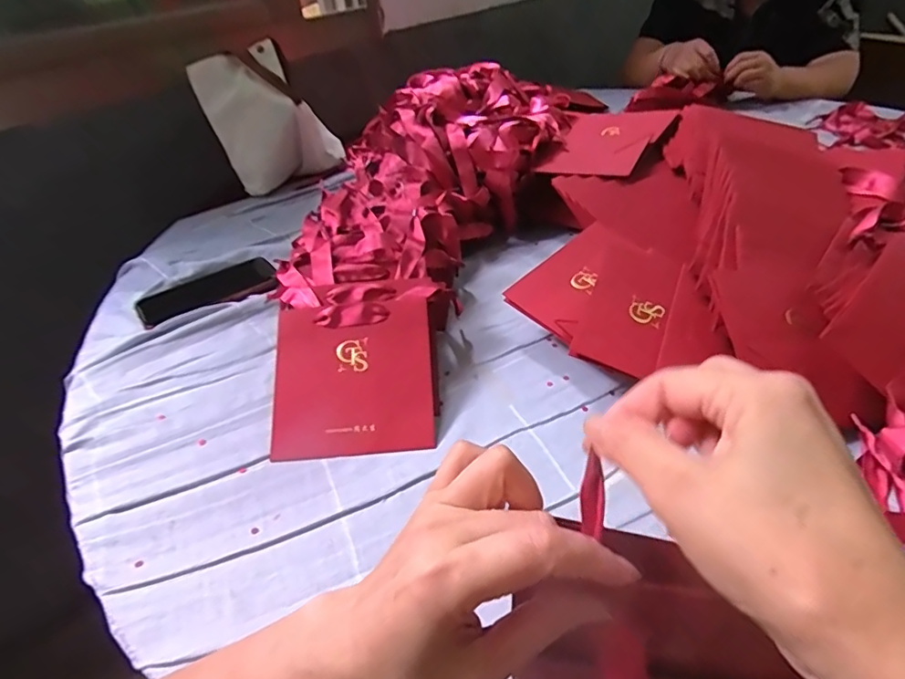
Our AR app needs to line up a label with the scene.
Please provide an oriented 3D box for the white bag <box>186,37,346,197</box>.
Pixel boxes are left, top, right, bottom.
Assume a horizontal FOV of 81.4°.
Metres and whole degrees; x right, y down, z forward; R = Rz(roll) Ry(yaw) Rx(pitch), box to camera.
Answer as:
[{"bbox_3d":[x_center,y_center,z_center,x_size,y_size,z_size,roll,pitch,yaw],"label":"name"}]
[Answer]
[{"bbox_3d":[-0.296,-0.373,0.895,0.199,0.199,0.092,-34,47,-30],"label":"white bag"}]

